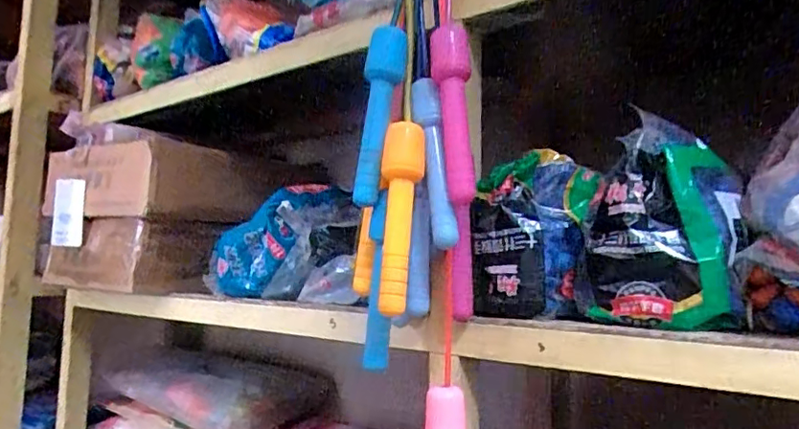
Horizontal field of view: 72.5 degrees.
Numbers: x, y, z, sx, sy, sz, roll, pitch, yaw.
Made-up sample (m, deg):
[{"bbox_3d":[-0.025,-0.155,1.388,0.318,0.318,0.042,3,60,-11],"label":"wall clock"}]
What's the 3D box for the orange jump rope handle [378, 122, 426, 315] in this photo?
[{"bbox_3d":[0.001,0.001,0.407,0.030,0.140,0.028,1,-5,7],"label":"orange jump rope handle"}]

